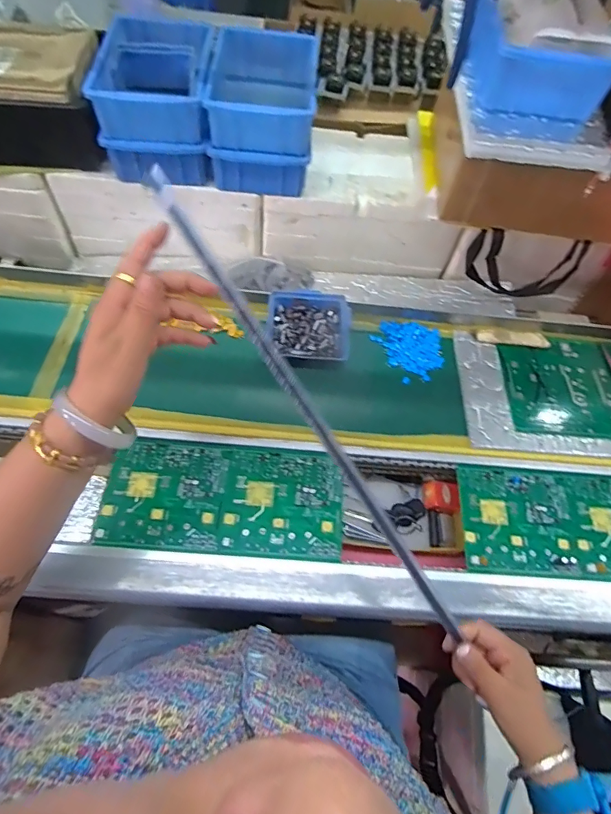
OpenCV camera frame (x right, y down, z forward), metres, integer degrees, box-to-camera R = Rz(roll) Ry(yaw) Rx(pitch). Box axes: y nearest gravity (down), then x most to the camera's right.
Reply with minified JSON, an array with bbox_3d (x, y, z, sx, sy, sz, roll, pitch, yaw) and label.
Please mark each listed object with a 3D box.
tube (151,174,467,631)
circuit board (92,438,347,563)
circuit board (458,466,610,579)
[{"bbox_3d":[0.011,0.017,0.350,0.012,0.012,0.420,-37,102,-19],"label":"tube"},{"bbox_3d":[-0.090,0.101,0.511,0.262,0.012,0.121,5,61,-3],"label":"circuit board"},{"bbox_3d":[0.310,0.134,0.526,0.255,0.013,0.118,5,61,-3],"label":"circuit board"}]

